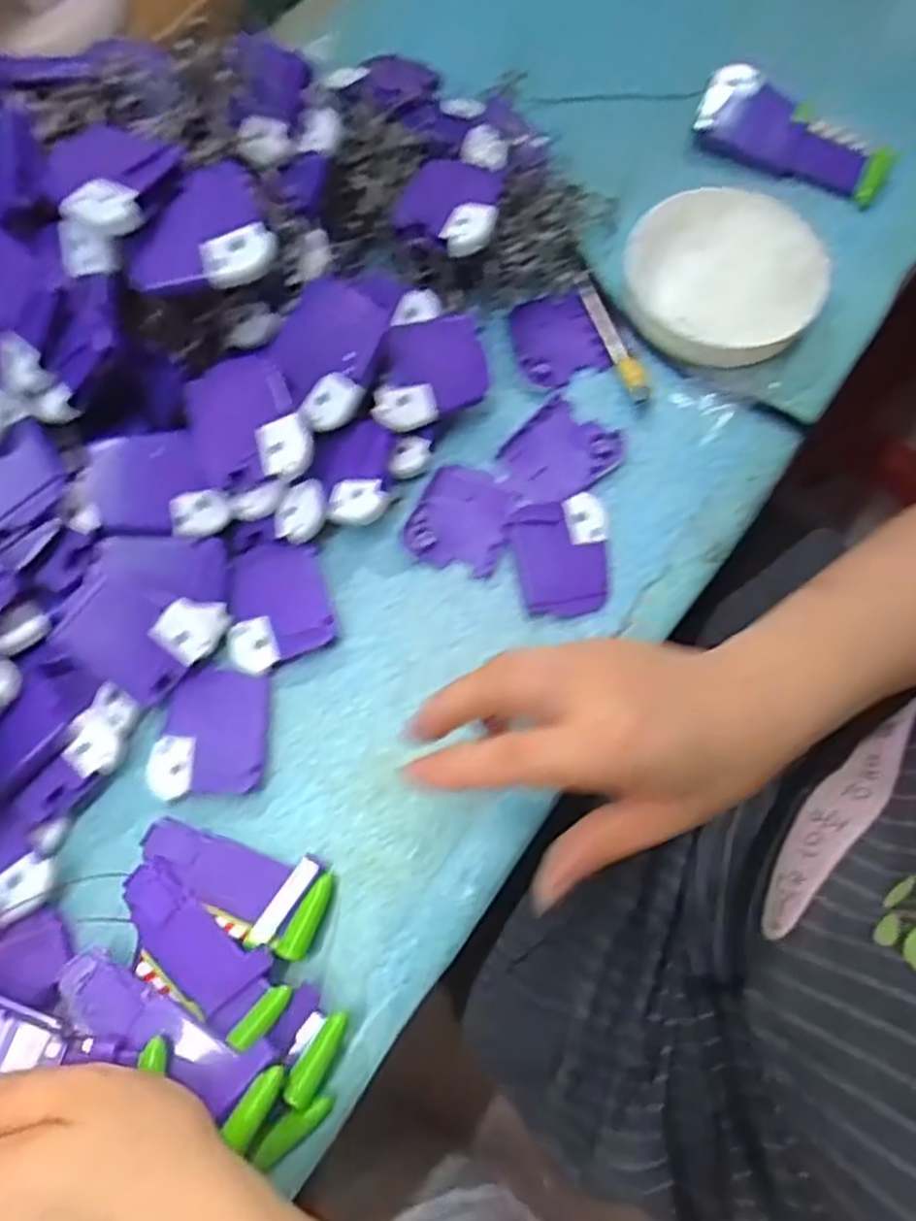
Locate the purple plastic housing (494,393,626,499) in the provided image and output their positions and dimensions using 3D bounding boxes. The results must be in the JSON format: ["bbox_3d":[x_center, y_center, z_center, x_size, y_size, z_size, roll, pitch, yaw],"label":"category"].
[{"bbox_3d":[0.056,-0.085,0.418,0.051,0.007,0.060,43,78,13],"label":"purple plastic housing"}]

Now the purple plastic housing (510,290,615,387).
[{"bbox_3d":[0.055,-0.158,0.438,0.049,0.008,0.057,-20,73,-5],"label":"purple plastic housing"}]

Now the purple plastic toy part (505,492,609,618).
[{"bbox_3d":[0.056,-0.028,0.393,0.050,0.014,0.059,-14,72,-3],"label":"purple plastic toy part"}]

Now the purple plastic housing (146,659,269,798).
[{"bbox_3d":[-0.120,0.058,0.368,0.052,0.014,0.061,-4,72,0],"label":"purple plastic housing"}]

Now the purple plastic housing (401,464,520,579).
[{"bbox_3d":[0.003,-0.051,0.408,0.050,0.007,0.060,20,74,7],"label":"purple plastic housing"}]

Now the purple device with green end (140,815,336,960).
[{"bbox_3d":[-0.104,0.122,0.345,0.090,0.019,0.039,18,74,7],"label":"purple device with green end"}]

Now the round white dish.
[{"bbox_3d":[0.154,-0.193,0.433,0.114,0.018,0.108,0,72,1],"label":"round white dish"}]

